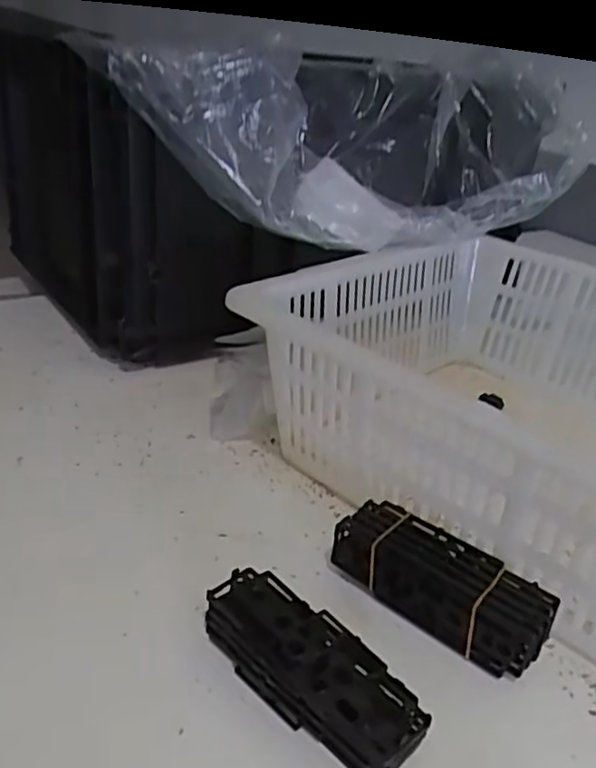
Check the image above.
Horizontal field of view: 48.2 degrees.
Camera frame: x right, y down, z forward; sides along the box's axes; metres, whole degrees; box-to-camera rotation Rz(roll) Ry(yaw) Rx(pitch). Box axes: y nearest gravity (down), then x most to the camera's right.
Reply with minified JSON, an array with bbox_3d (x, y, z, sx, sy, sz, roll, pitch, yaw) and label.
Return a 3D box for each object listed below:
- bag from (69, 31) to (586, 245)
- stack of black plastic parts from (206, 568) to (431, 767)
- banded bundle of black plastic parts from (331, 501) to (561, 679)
[{"bbox_3d":[0.061,-0.225,0.644,0.423,0.141,0.125,-5,29,-20],"label":"bag"},{"bbox_3d":[0.004,0.150,0.349,0.132,0.035,0.051,27,34,35],"label":"stack of black plastic parts"},{"bbox_3d":[0.085,0.122,0.407,0.129,0.044,0.044,26,33,33],"label":"banded bundle of black plastic parts"}]

